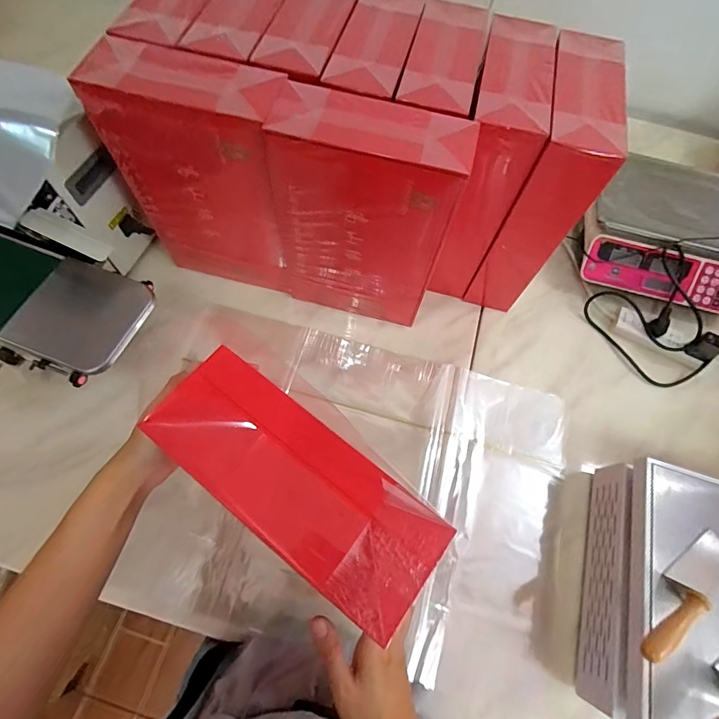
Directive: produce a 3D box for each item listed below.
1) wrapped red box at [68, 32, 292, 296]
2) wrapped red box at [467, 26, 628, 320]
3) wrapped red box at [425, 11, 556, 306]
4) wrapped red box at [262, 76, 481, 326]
[{"bbox_3d":[-0.222,-0.265,0.627,0.266,0.353,0.100,15,67,3],"label":"wrapped red box"},{"bbox_3d":[0.288,-0.274,0.676,0.087,0.364,0.226,14,67,3],"label":"wrapped red box"},{"bbox_3d":[0.199,-0.311,0.668,0.094,0.327,0.248,14,67,3],"label":"wrapped red box"},{"bbox_3d":[0.004,-0.200,0.624,0.243,0.361,0.102,13,67,2],"label":"wrapped red box"}]

